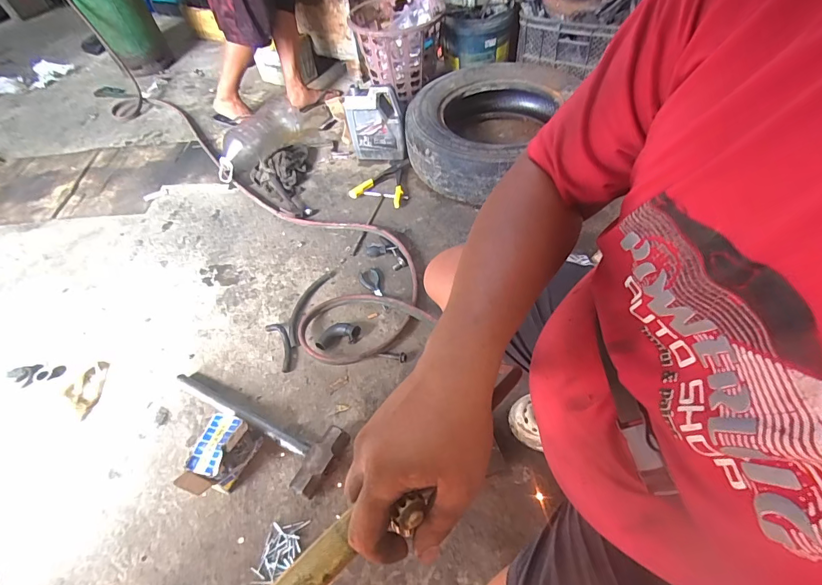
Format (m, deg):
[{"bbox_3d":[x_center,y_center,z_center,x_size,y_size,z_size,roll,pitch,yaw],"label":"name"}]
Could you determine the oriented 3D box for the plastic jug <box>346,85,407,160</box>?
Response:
[{"bbox_3d":[-0.132,-0.632,1.482,0.211,0.253,0.086,-7,55,-1],"label":"plastic jug"}]

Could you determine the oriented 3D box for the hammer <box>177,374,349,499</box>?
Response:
[{"bbox_3d":[-0.374,0.283,0.939,0.483,0.070,0.148,27,61,21],"label":"hammer"}]

